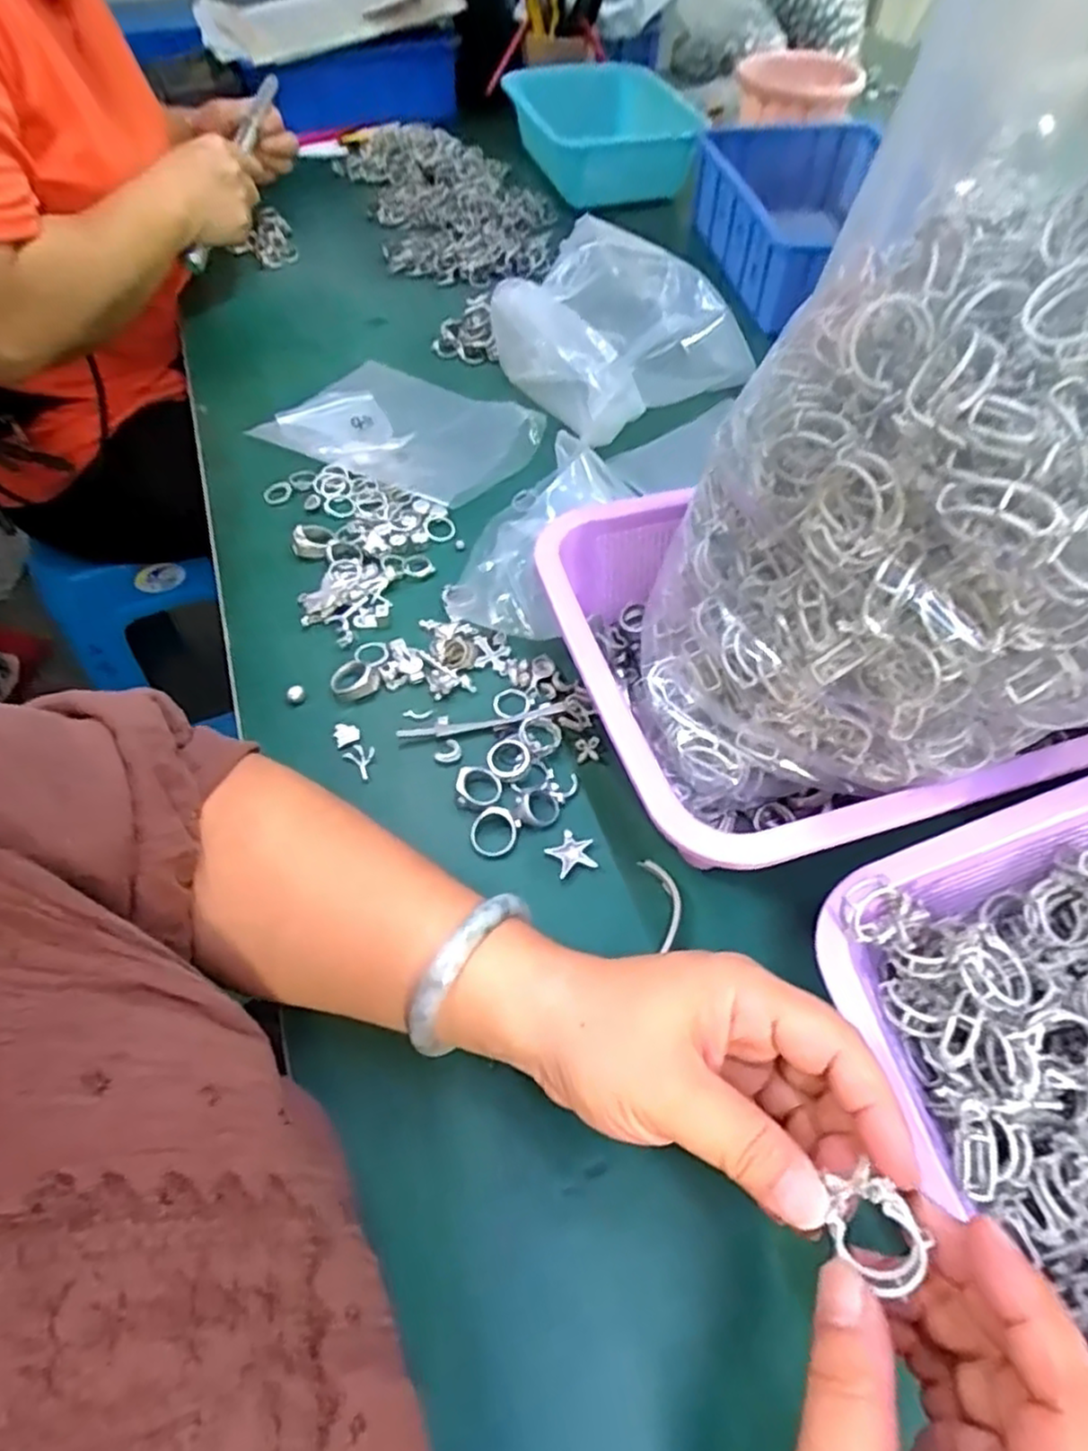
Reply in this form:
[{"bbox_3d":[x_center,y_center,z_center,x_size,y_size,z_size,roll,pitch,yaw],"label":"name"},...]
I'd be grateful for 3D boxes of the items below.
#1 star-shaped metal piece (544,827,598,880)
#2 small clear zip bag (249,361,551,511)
[{"bbox_3d":[0.014,0.064,0.361,0.022,0.004,0.023,-28,59,-19],"label":"star-shaped metal piece"},{"bbox_3d":[-0.114,-0.234,0.566,0.199,0.027,0.136,22,57,15],"label":"small clear zip bag"}]

